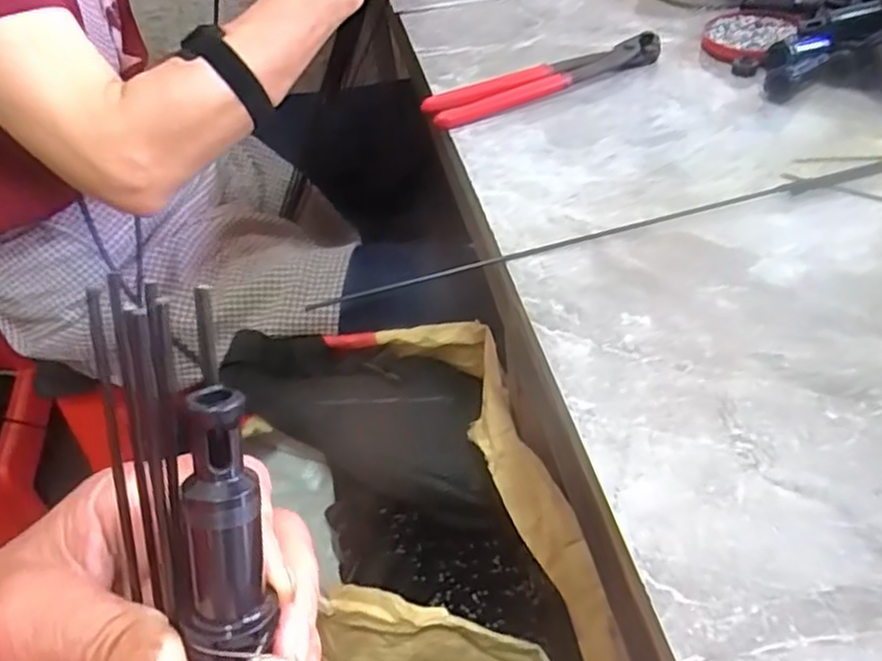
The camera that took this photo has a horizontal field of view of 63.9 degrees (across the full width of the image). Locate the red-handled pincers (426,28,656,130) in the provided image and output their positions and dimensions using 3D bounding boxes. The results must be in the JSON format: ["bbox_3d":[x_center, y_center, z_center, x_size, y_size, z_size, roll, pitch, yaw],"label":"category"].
[{"bbox_3d":[0.083,-0.202,0.567,0.200,0.022,0.034,-21,46,-13],"label":"red-handled pincers"}]

